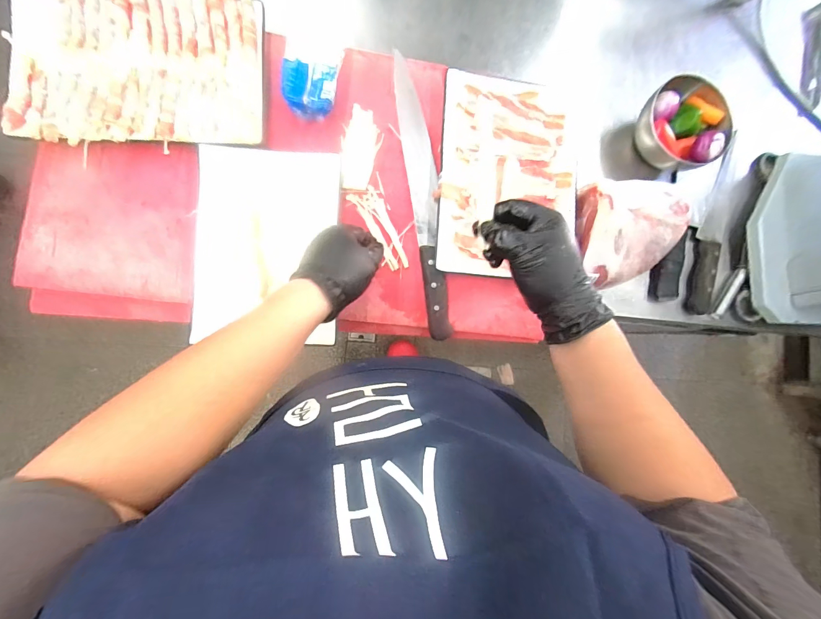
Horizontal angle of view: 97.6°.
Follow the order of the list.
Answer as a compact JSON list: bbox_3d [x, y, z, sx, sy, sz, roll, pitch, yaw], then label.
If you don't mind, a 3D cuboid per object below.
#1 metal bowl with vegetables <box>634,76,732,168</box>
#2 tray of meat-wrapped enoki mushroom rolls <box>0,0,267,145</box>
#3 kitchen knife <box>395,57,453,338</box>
[{"bbox_3d":[0.447,-0.307,0.600,0.136,0.081,0.139,1,85,-7],"label":"metal bowl with vegetables"},{"bbox_3d":[-0.337,-0.319,0.457,0.282,0.027,0.213,-3,86,-8],"label":"tray of meat-wrapped enoki mushroom rolls"},{"bbox_3d":[0.020,-0.168,0.510,0.041,0.025,0.414,-7,86,-8],"label":"kitchen knife"}]

